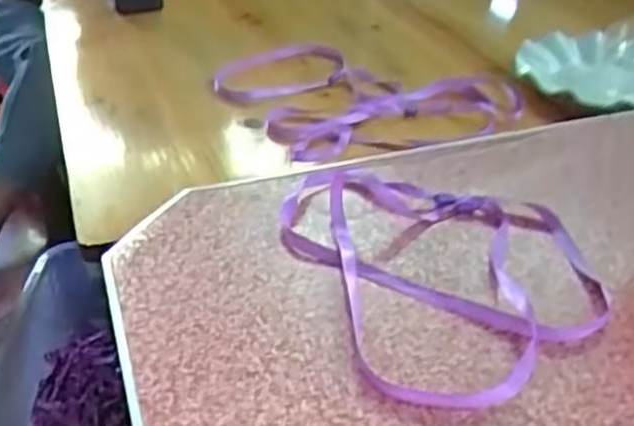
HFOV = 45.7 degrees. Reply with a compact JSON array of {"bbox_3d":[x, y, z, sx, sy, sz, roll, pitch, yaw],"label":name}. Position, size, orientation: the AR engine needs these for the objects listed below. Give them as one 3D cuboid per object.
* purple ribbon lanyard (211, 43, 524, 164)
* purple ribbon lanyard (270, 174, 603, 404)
[{"bbox_3d":[0.030,-0.100,0.692,0.283,0.021,0.187,13,39,20],"label":"purple ribbon lanyard"},{"bbox_3d":[0.083,0.028,0.474,0.173,0.015,0.215,-12,36,-18],"label":"purple ribbon lanyard"}]

